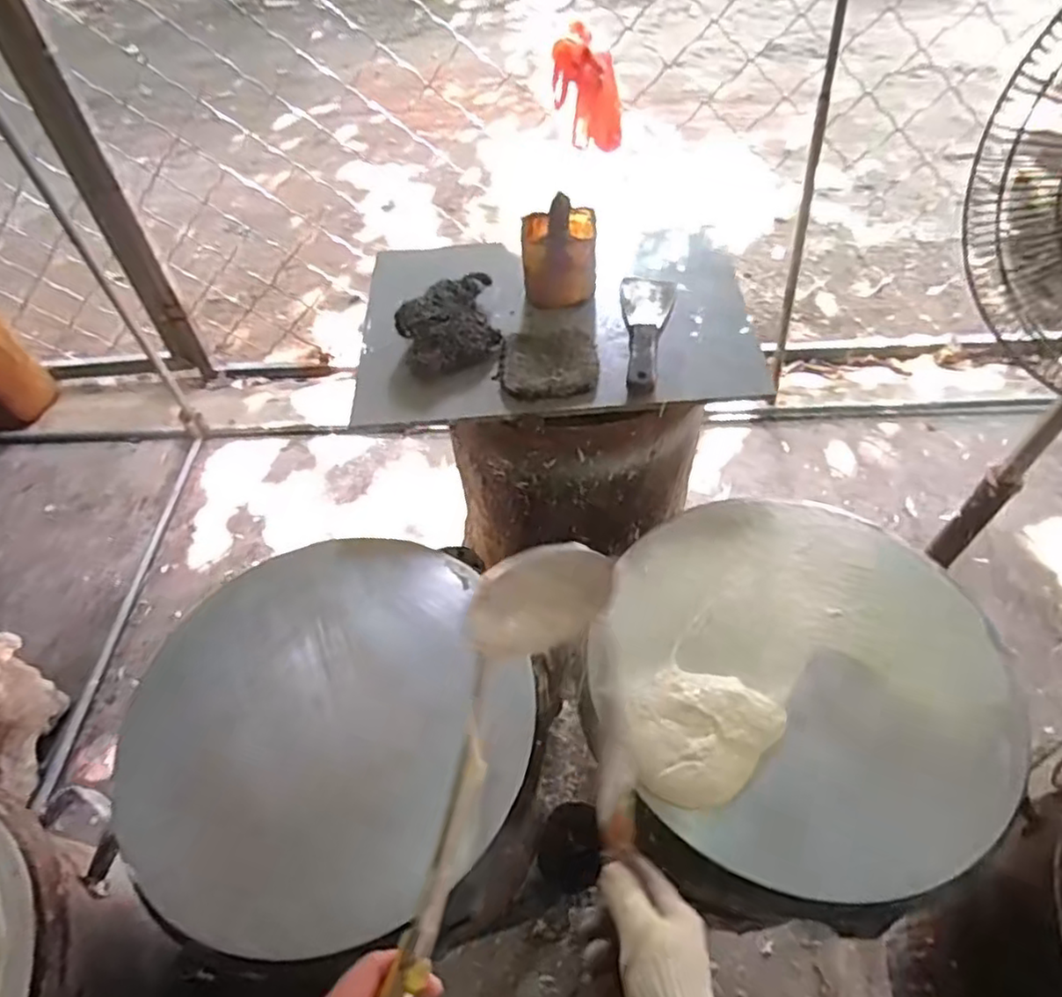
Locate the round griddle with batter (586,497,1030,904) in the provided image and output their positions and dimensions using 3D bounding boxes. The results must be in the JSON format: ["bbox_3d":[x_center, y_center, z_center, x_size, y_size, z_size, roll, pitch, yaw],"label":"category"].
[{"bbox_3d":[0.256,0.166,0.652,0.364,0.068,0.369,-2,53,3],"label":"round griddle with batter"}]

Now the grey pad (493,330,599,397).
[{"bbox_3d":[0.020,-0.159,0.782,0.114,0.020,0.097,1,53,5],"label":"grey pad"}]

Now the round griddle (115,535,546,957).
[{"bbox_3d":[-0.191,0.204,0.646,0.374,0.050,0.380,-2,53,3],"label":"round griddle"}]

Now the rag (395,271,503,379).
[{"bbox_3d":[-0.101,-0.217,0.815,0.118,0.050,0.147,-13,53,-5],"label":"rag"}]

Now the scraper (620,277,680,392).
[{"bbox_3d":[0.132,-0.207,0.813,0.067,0.020,0.212,10,55,11],"label":"scraper"}]

